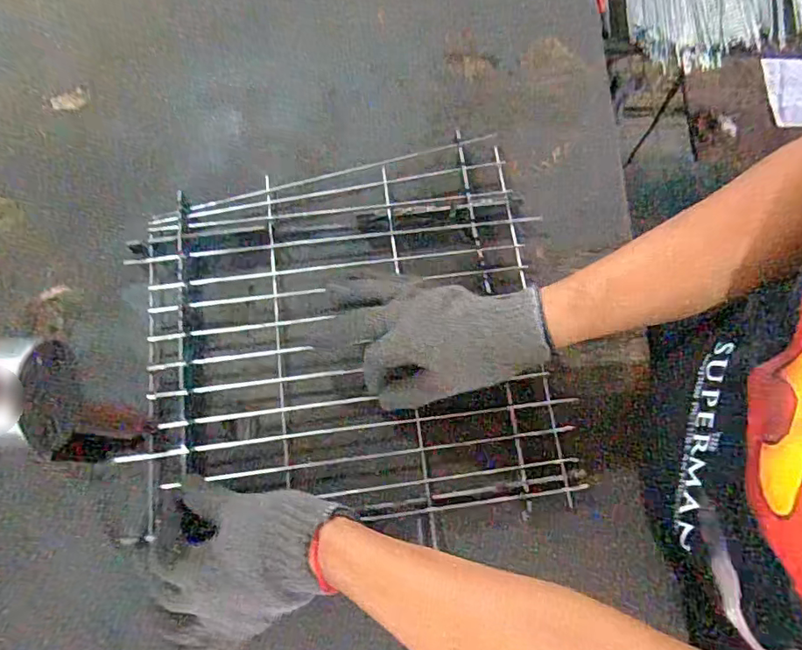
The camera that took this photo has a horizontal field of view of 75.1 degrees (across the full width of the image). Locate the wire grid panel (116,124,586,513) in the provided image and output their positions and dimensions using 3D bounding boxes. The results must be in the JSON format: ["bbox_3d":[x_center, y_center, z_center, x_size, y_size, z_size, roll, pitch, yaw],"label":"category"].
[{"bbox_3d":[-0.049,0.005,0.472,0.351,0.020,0.328,-7,74,-3],"label":"wire grid panel"}]

